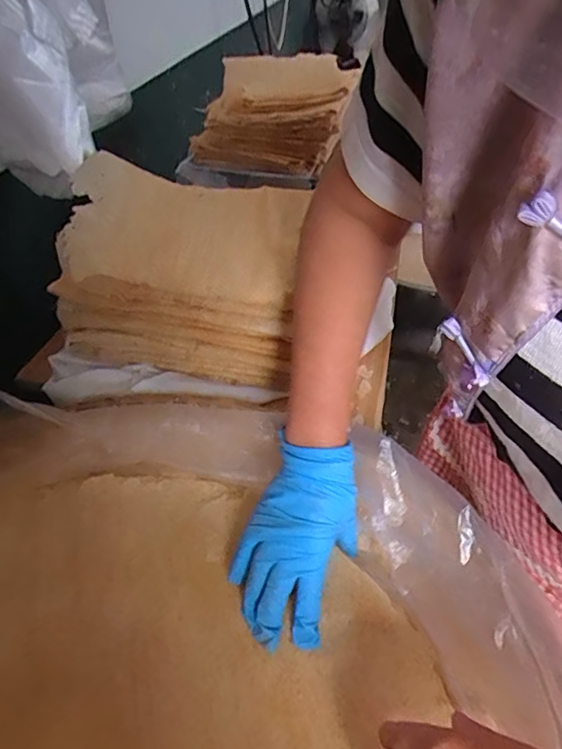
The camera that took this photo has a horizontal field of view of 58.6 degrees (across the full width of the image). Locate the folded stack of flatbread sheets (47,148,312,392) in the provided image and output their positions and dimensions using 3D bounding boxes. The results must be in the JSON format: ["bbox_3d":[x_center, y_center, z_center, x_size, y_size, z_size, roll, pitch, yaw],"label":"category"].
[{"bbox_3d":[-0.108,-0.125,0.598,0.248,0.184,0.180,6,43,6],"label":"folded stack of flatbread sheets"}]

